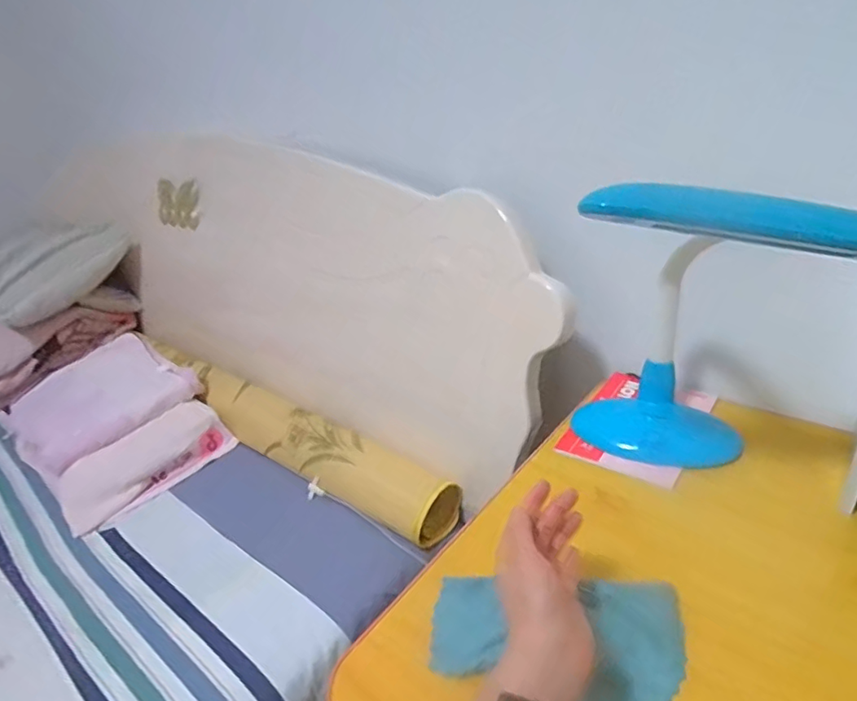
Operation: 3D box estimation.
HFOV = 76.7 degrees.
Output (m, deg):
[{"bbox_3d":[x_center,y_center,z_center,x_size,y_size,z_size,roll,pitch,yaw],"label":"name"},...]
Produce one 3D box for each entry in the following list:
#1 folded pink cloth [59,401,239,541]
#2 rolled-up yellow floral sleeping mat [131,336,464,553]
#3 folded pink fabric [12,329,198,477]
[{"bbox_3d":[-0.575,0.225,1.100,0.170,0.077,0.320,17,37,39],"label":"folded pink cloth"},{"bbox_3d":[-0.271,0.172,1.102,0.760,0.118,0.129,18,37,39],"label":"rolled-up yellow floral sleeping mat"},{"bbox_3d":[-0.767,0.086,1.239,0.375,0.099,0.345,16,36,38],"label":"folded pink fabric"}]

